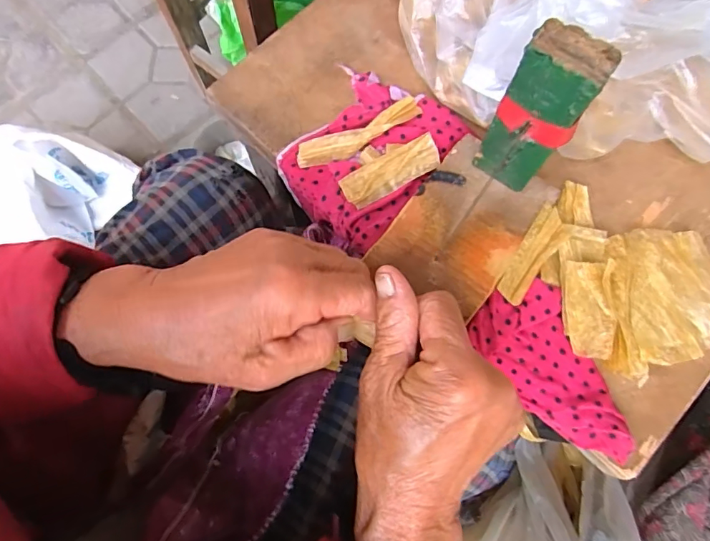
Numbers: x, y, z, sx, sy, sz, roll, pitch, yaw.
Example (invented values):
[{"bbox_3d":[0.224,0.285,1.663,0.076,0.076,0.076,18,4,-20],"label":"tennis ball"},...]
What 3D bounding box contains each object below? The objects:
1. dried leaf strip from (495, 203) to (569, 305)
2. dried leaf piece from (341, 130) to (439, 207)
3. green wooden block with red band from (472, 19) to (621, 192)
[{"bbox_3d":[0.117,-0.010,0.318,0.023,0.004,0.067,35,83,-4],"label":"dried leaf strip"},{"bbox_3d":[0.024,-0.068,0.334,0.069,0.004,0.024,-28,97,2],"label":"dried leaf piece"},{"bbox_3d":[0.100,-0.085,0.272,0.039,0.110,0.024,28,78,7],"label":"green wooden block with red band"}]

